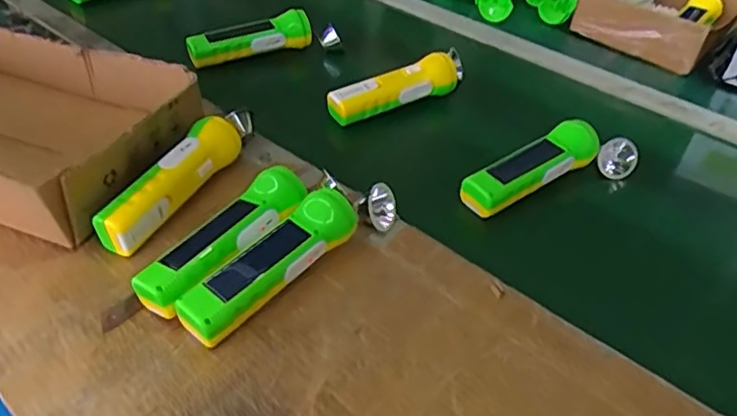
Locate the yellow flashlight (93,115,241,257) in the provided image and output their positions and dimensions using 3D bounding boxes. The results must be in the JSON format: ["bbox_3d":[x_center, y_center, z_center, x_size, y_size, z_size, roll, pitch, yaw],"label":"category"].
[{"bbox_3d":[-0.183,-0.027,0.555,0.037,0.056,0.171,21,44,17],"label":"yellow flashlight"}]

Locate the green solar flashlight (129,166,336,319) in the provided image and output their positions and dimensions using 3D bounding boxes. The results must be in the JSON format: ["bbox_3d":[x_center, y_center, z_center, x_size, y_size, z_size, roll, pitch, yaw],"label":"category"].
[{"bbox_3d":[-0.112,0.020,0.509,0.057,0.052,0.198,34,49,29],"label":"green solar flashlight"}]

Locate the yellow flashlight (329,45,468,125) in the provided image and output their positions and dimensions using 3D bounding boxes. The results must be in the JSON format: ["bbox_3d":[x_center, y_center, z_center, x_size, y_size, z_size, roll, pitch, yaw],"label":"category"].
[{"bbox_3d":[0.049,-0.154,0.733,0.217,0.062,0.054,-25,49,-29],"label":"yellow flashlight"}]

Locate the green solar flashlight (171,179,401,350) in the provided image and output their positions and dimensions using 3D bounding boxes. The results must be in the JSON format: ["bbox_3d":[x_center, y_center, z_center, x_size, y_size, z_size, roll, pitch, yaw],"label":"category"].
[{"bbox_3d":[-0.063,0.036,0.502,0.046,0.047,0.217,33,48,30],"label":"green solar flashlight"}]

